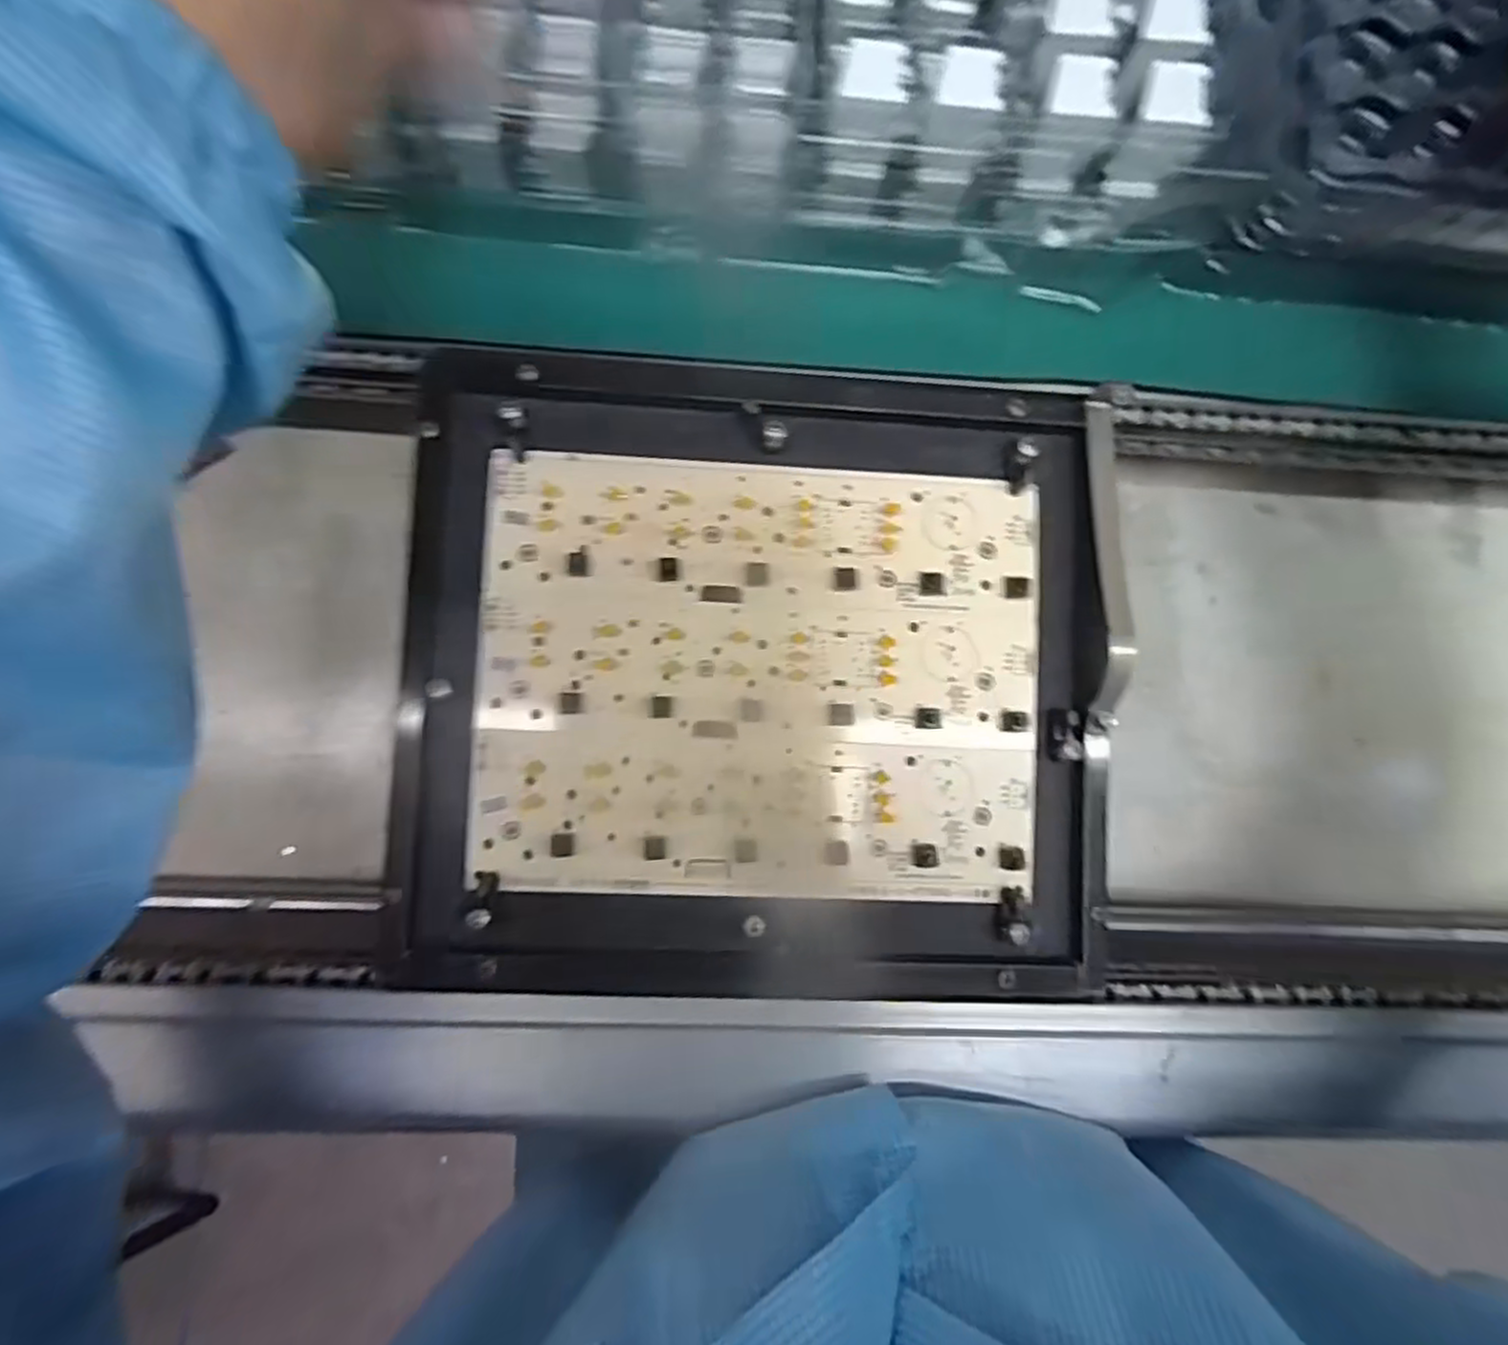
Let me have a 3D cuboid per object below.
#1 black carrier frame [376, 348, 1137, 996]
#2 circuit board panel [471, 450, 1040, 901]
[{"bbox_3d":[0.005,-0.001,0.286,0.263,0.026,0.235,2,85,-5],"label":"black carrier frame"},{"bbox_3d":[0.004,0.001,0.292,0.212,0.004,0.166,2,86,-4],"label":"circuit board panel"}]

